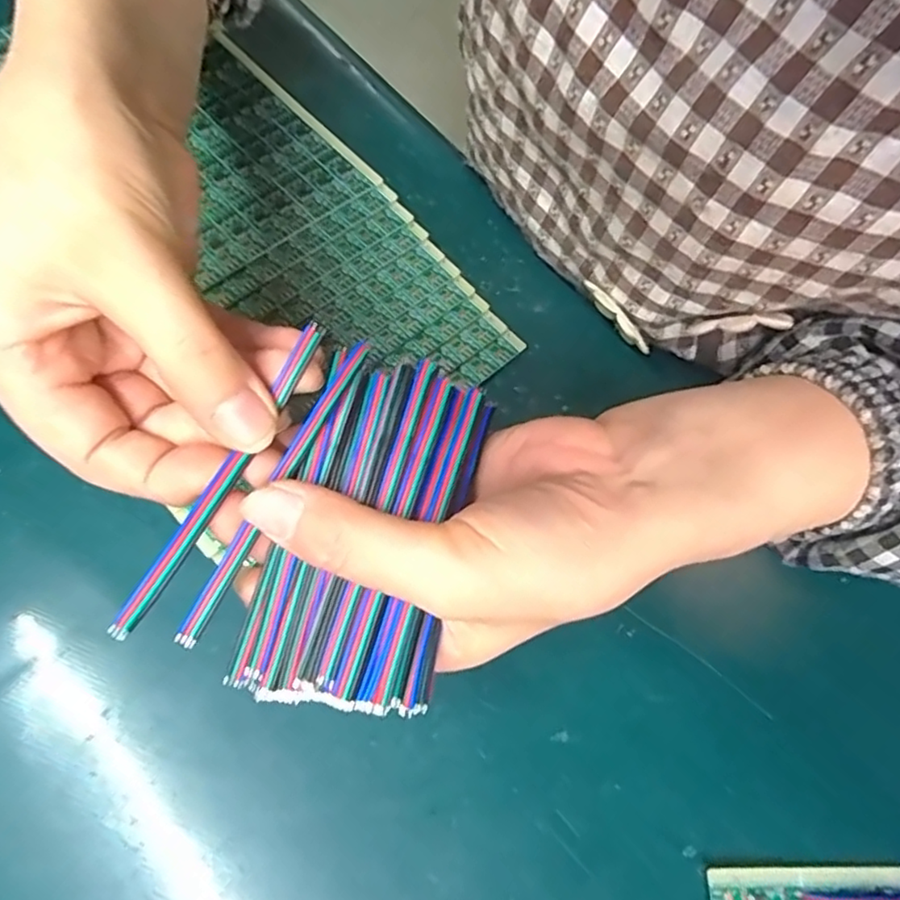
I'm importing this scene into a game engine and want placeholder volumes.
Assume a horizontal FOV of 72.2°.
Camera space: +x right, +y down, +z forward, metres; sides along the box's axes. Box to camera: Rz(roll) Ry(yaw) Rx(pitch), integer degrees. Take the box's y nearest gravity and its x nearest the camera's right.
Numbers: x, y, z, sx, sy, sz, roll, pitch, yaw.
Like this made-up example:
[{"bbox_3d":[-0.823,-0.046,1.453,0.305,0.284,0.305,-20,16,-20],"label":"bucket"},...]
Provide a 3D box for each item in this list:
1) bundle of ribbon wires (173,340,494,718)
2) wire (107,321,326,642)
[{"bbox_3d":[-0.030,0.021,0.183,0.066,0.024,0.100,12,68,3],"label":"bundle of ribbon wires"},{"bbox_3d":[-0.063,0.007,0.173,0.006,0.005,0.099,28,78,9],"label":"wire"}]

